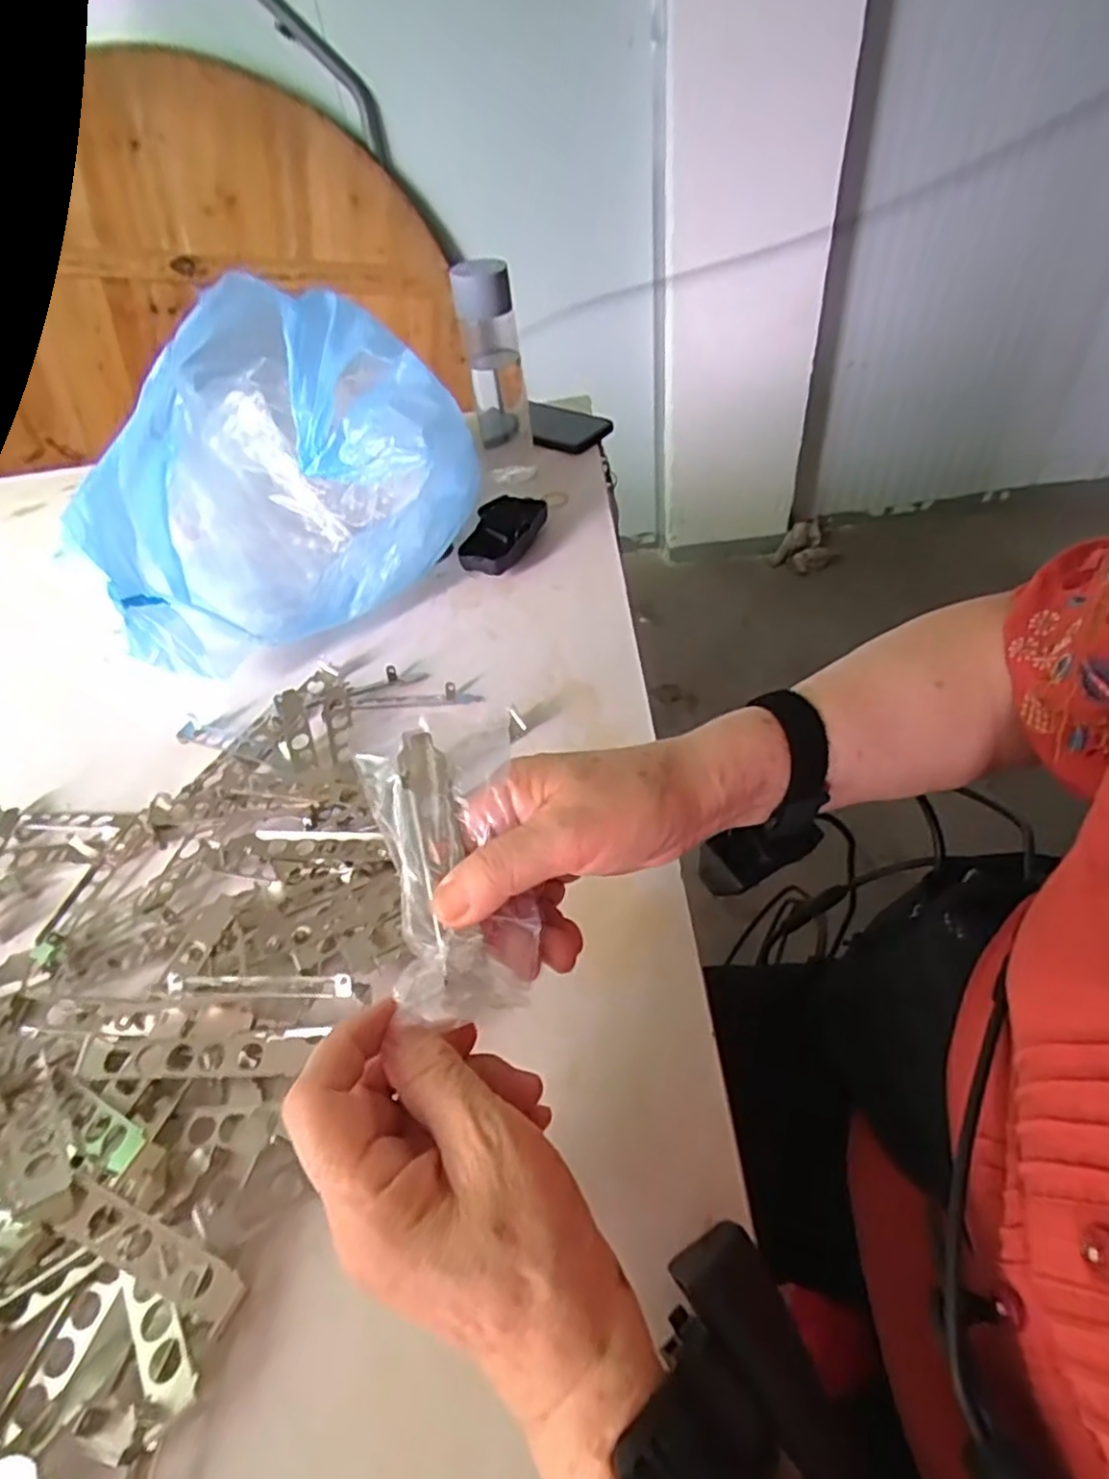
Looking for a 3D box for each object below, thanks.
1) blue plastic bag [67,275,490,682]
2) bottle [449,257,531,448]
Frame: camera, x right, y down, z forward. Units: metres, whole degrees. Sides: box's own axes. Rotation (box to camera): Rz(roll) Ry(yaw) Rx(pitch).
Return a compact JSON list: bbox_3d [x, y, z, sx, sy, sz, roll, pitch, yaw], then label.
[{"bbox_3d":[-0.253,-0.240,0.607,0.305,0.203,0.281,-28,49,-17],"label":"blue plastic bag"},{"bbox_3d":[-0.061,-0.375,0.715,0.058,0.212,0.054,-9,46,0],"label":"bottle"}]

